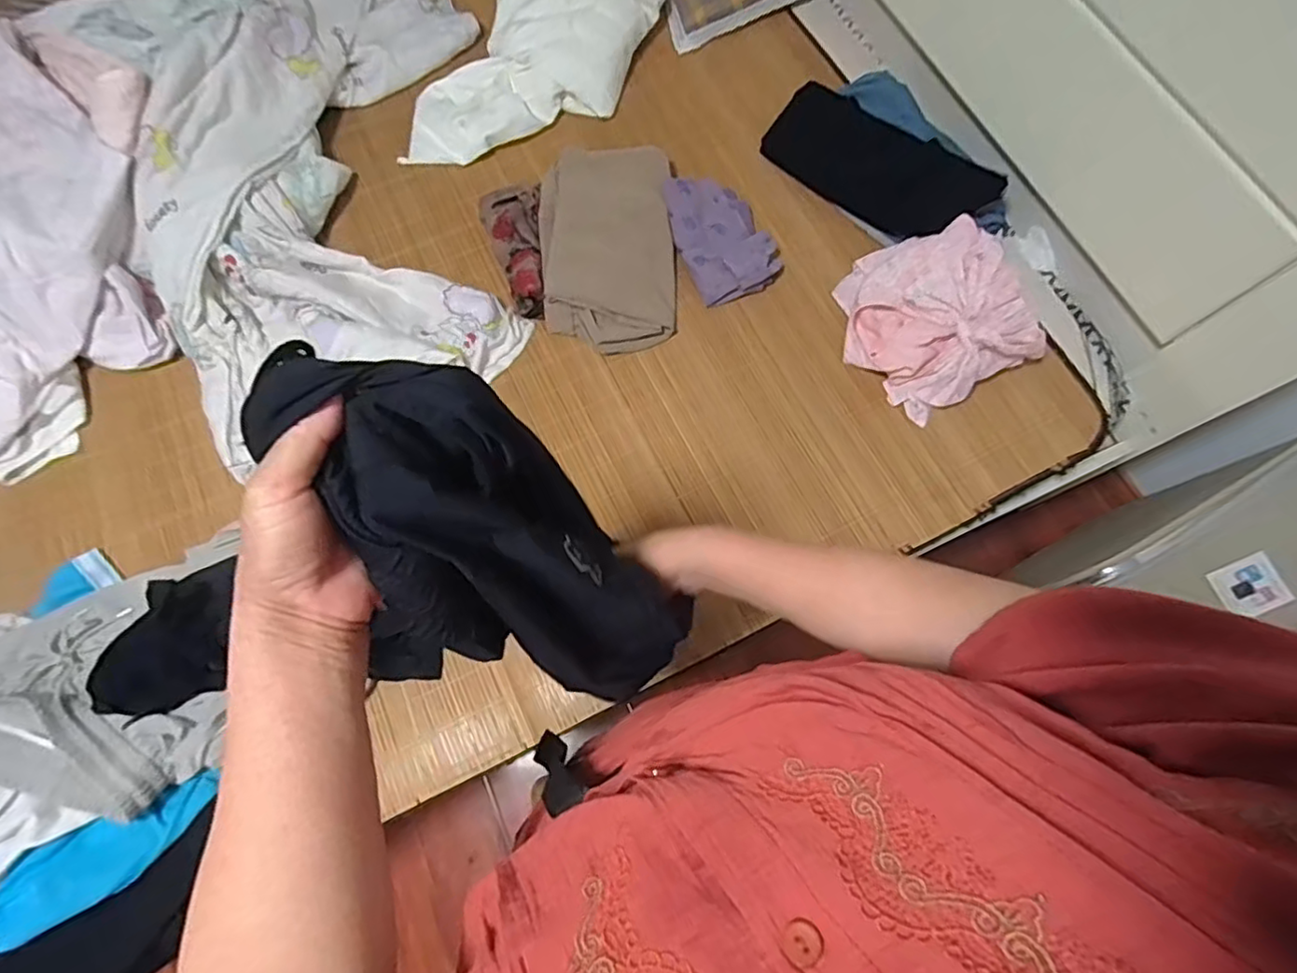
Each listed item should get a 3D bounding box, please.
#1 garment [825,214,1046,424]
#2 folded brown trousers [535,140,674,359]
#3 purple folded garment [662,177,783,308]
[{"bbox_3d":[0.425,-0.260,0.941,0.208,0.130,0.255,-30,74,-10],"label":"garment"},{"bbox_3d":[-0.064,-0.383,0.998,0.209,0.103,0.320,-4,72,-2],"label":"folded brown trousers"},{"bbox_3d":[0.116,-0.417,1.036,0.140,0.051,0.222,-23,73,-8],"label":"purple folded garment"}]

